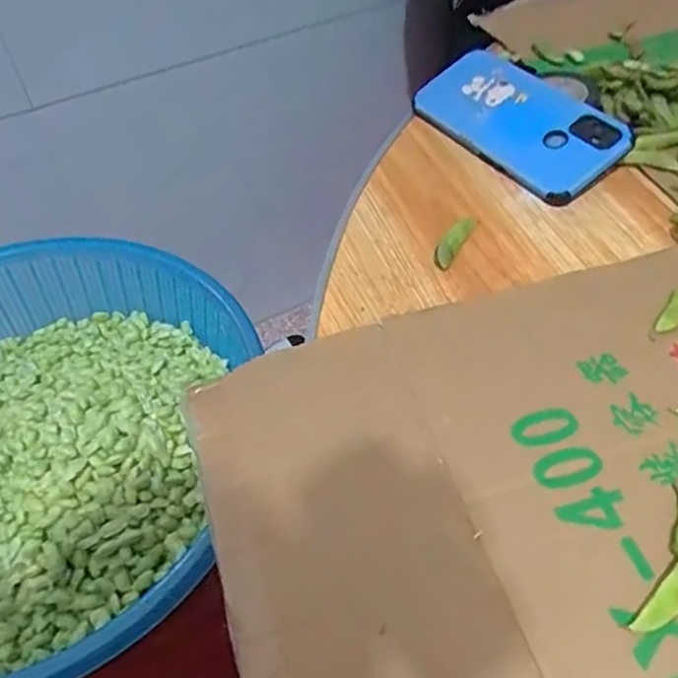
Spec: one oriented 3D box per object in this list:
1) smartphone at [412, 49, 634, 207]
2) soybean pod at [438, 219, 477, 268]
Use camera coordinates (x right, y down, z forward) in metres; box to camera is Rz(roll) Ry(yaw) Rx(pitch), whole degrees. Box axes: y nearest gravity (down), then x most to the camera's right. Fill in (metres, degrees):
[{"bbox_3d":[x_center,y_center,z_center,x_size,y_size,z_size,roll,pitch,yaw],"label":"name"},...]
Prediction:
[{"bbox_3d":[0.134,-0.165,0.485,0.079,0.011,0.161,-42,59,-4],"label":"smartphone"},{"bbox_3d":[0.077,-0.065,0.425,0.012,0.006,0.049,23,55,21],"label":"soybean pod"}]

